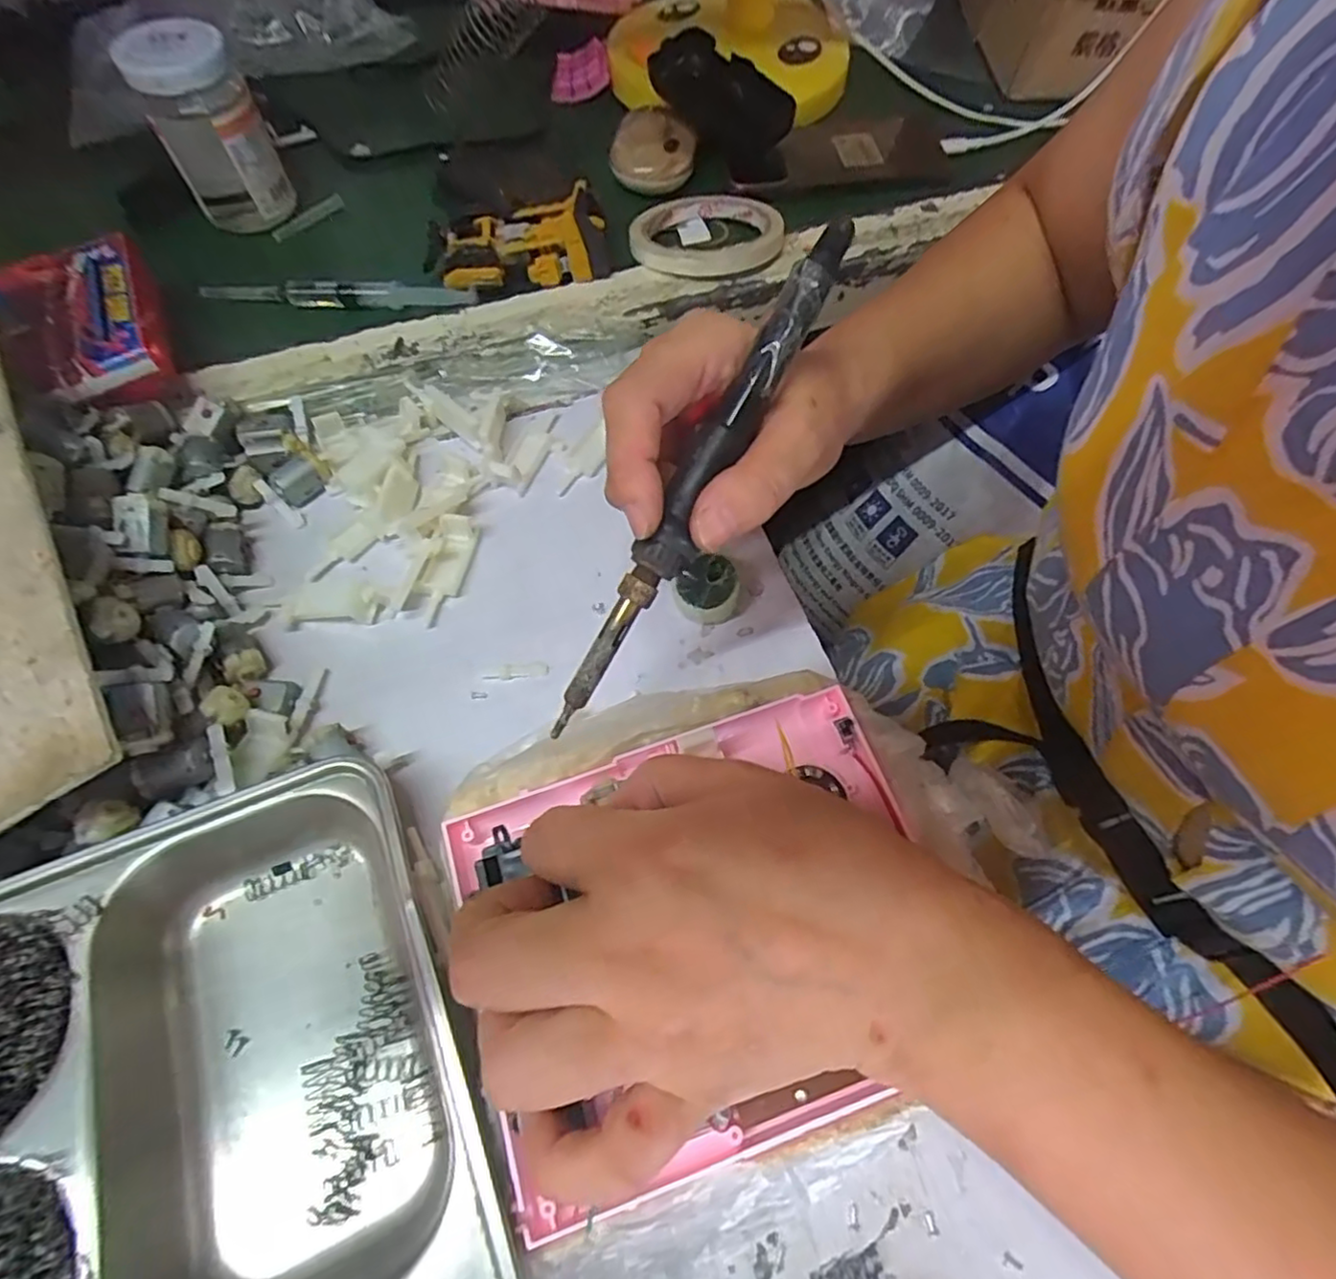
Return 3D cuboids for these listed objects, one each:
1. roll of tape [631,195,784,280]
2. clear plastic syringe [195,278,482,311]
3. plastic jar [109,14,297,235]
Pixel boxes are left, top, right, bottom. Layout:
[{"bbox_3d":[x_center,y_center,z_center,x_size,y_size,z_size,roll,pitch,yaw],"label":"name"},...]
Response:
[{"bbox_3d":[0.025,-0.267,0.434,0.096,0.019,0.094,1,63,-2],"label":"roll of tape"},{"bbox_3d":[-0.206,-0.215,0.416,0.167,0.018,0.012,2,63,-2],"label":"clear plastic syringe"},{"bbox_3d":[-0.289,-0.325,0.421,0.062,0.089,0.055,-29,68,-16],"label":"plastic jar"}]

